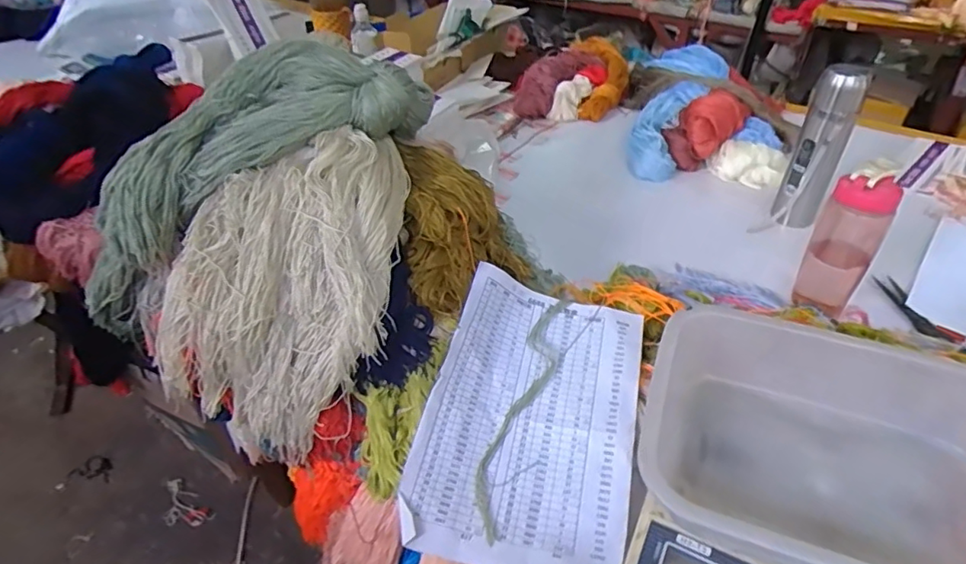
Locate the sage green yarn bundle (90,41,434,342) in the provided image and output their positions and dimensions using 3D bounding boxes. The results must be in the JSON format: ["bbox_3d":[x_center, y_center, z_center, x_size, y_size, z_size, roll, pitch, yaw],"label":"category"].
[{"bbox_3d":[-0.250,-0.108,0.556,0.418,0.143,0.091,-37,46,-4],"label":"sage green yarn bundle"}]

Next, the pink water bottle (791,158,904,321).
[{"bbox_3d":[0.436,-0.054,0.659,0.066,0.186,0.057,22,44,26],"label":"pink water bottle"}]

